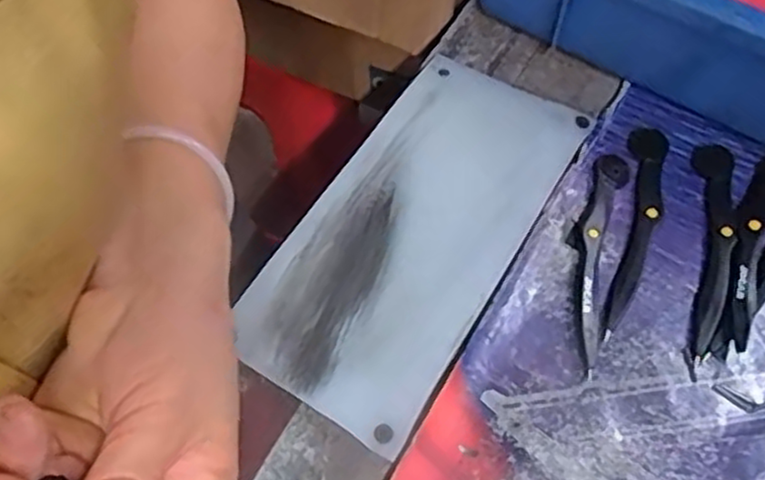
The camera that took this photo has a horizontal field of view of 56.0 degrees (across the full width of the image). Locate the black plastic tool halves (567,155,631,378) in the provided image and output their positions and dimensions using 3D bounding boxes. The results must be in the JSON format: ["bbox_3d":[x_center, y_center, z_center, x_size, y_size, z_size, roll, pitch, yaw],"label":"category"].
[{"bbox_3d":[0.099,0.005,0.338,0.021,0.008,0.113,16,63,9],"label":"black plastic tool halves"}]

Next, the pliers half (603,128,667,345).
[{"bbox_3d":[0.122,-0.008,0.345,0.017,0.007,0.116,14,62,8],"label":"pliers half"}]

